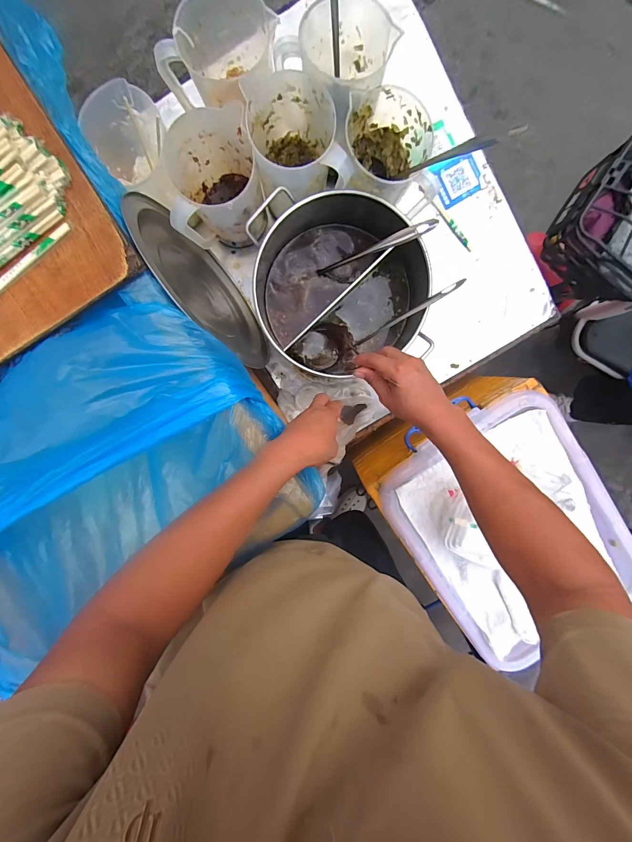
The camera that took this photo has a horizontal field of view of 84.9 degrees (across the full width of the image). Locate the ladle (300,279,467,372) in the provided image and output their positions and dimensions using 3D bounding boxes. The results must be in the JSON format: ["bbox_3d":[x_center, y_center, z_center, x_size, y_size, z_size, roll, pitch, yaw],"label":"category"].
[{"bbox_3d":[0.118,-0.171,0.645,0.300,0.076,0.098,-16,99,29],"label":"ladle"}]

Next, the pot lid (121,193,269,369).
[{"bbox_3d":[-0.183,-0.235,0.590,0.059,0.289,0.304,-28,138,21],"label":"pot lid"}]

